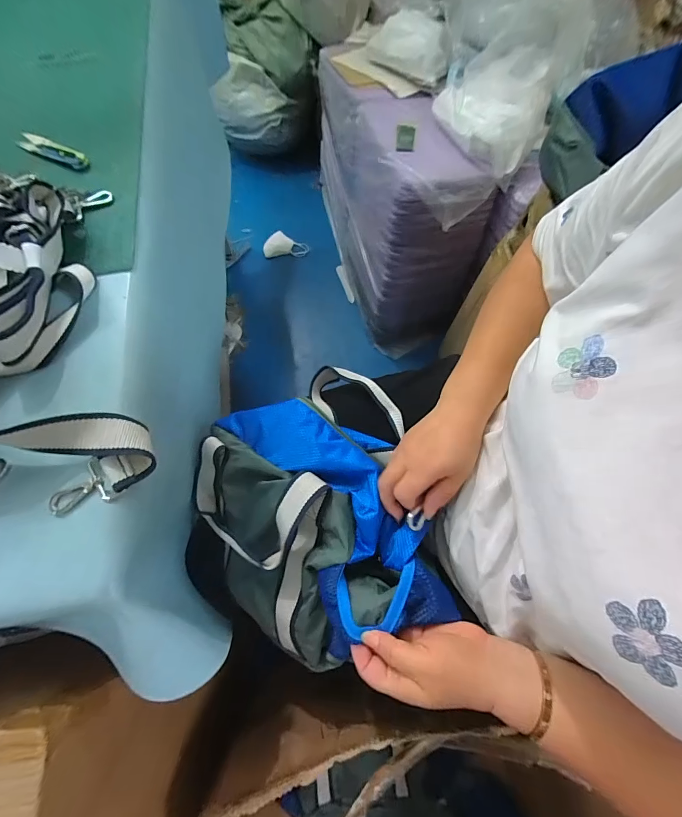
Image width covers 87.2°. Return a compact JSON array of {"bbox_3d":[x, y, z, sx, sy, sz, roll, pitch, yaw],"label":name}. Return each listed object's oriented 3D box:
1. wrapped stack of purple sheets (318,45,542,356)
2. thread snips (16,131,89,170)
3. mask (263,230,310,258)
[{"bbox_3d":[0.174,-0.638,1.122,0.354,0.537,0.750,-18,70,-7],"label":"wrapped stack of purple sheets"},{"bbox_3d":[-0.375,-0.334,0.464,0.109,0.010,0.023,24,71,9],"label":"thread snips"},{"bbox_3d":[-0.211,-0.629,1.374,0.172,0.038,0.109,-5,69,-2],"label":"mask"}]

